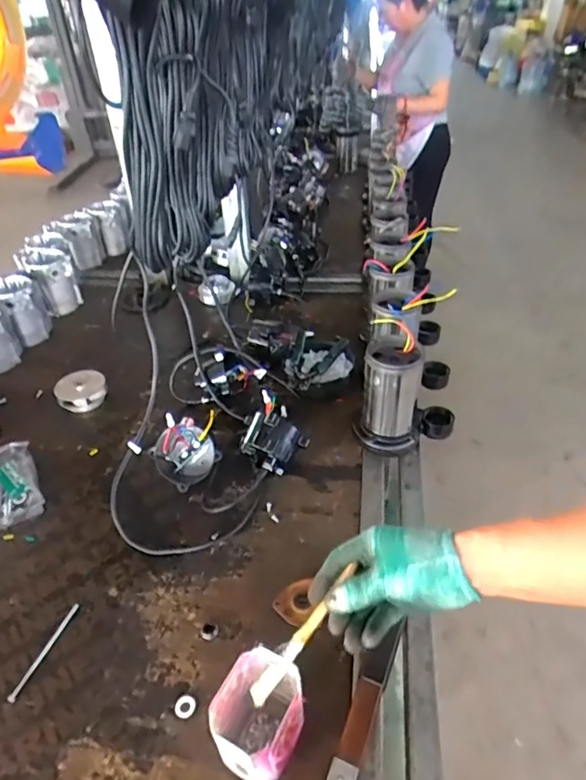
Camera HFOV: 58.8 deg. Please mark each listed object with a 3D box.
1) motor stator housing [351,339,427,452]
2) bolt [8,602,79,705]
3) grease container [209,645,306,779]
[{"bbox_3d":[0.165,0.017,0.882,0.107,0.180,0.101,8,40,13],"label":"motor stator housing"},{"bbox_3d":[-0.315,0.330,0.662,0.010,0.004,0.127,10,40,15],"label":"bolt"},{"bbox_3d":[-0.033,0.343,0.546,0.083,0.109,0.087,18,43,24],"label":"grease container"}]

